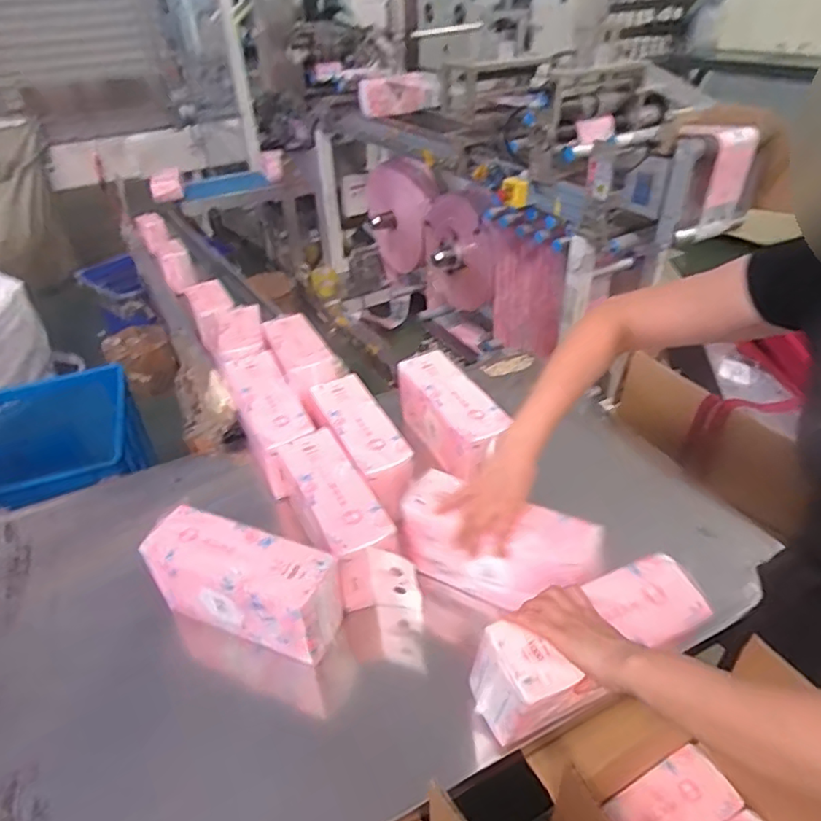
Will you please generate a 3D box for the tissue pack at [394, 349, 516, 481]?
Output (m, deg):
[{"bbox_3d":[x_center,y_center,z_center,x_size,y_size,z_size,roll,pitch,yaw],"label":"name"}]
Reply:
[{"bbox_3d":[0.076,0.016,1.043,0.104,0.124,0.259,-19,39,-18],"label":"tissue pack"}]

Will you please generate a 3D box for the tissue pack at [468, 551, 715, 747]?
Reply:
[{"bbox_3d":[0.207,0.270,0.667,0.266,0.124,0.087,-17,39,-16],"label":"tissue pack"}]

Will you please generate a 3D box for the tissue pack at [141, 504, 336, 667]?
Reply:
[{"bbox_3d":[-0.220,0.234,0.788,0.254,0.129,0.088,11,39,19],"label":"tissue pack"}]

